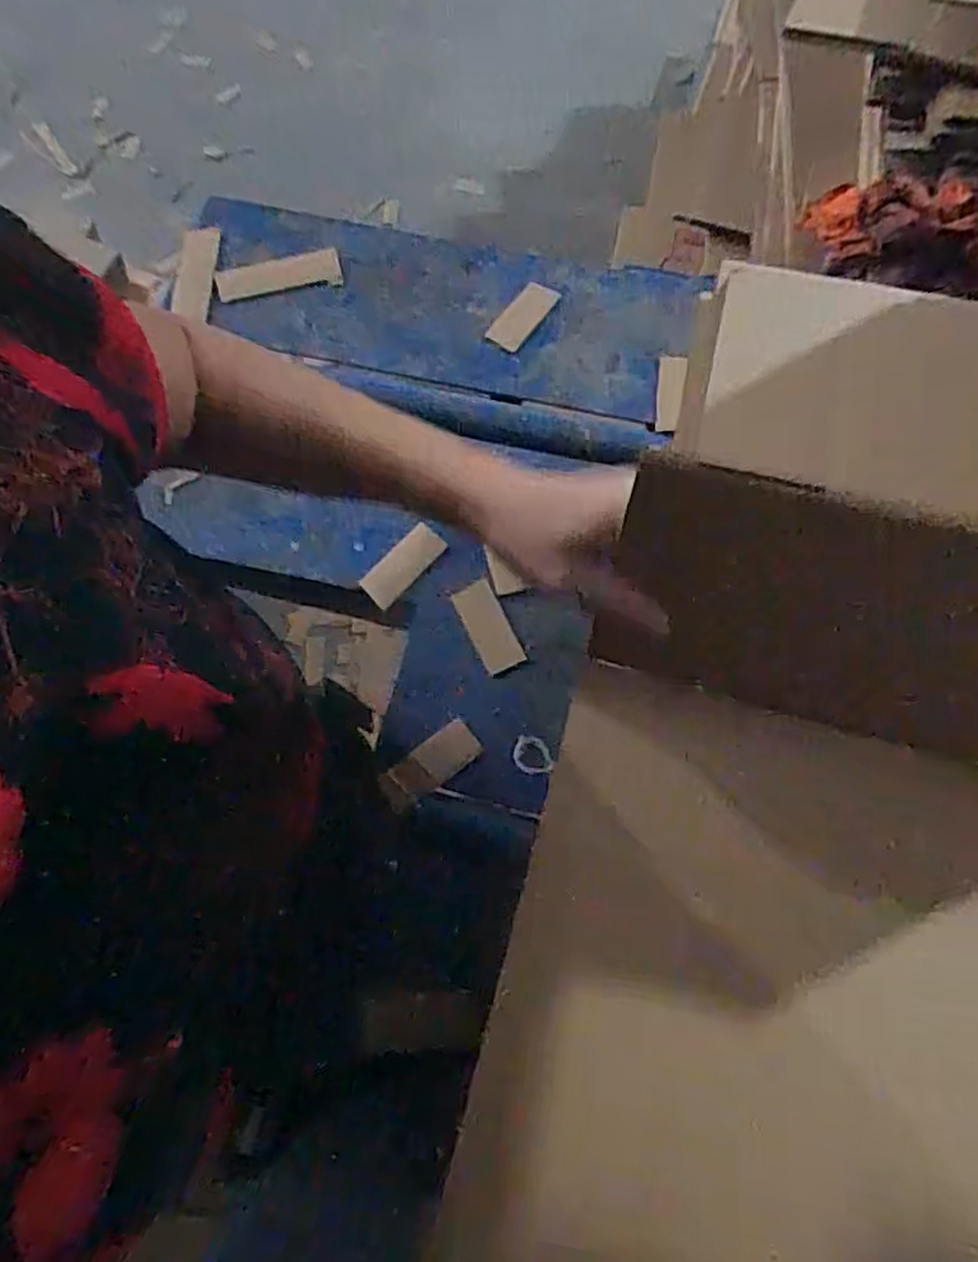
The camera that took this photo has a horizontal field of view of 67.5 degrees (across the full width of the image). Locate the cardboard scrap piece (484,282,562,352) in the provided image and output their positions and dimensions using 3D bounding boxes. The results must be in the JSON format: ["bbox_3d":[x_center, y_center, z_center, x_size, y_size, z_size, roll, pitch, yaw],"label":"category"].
[{"bbox_3d":[0.034,-0.314,0.732,0.037,0.009,0.075,42,102,-2],"label":"cardboard scrap piece"}]

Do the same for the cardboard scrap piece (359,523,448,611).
[{"bbox_3d":[-0.077,-0.058,0.649,0.079,0.004,0.035,-44,80,-2],"label":"cardboard scrap piece"}]

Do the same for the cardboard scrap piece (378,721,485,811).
[{"bbox_3d":[-0.048,0.110,0.594,0.083,0.004,0.036,-37,74,-12],"label":"cardboard scrap piece"}]

